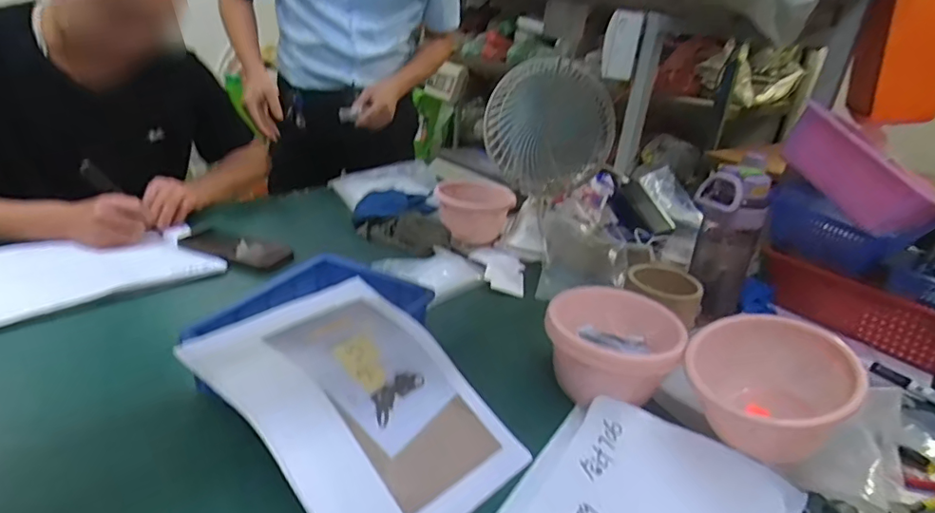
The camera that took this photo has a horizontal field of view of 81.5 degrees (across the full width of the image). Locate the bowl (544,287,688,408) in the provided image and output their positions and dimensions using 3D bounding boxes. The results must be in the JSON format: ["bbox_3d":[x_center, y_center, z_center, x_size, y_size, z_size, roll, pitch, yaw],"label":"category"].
[{"bbox_3d":[0.161,0.111,0.620,0.149,0.099,0.124,12,25,10],"label":"bowl"}]

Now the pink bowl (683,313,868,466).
[{"bbox_3d":[0.290,0.139,0.540,0.144,0.124,0.129,23,29,34],"label":"pink bowl"}]

